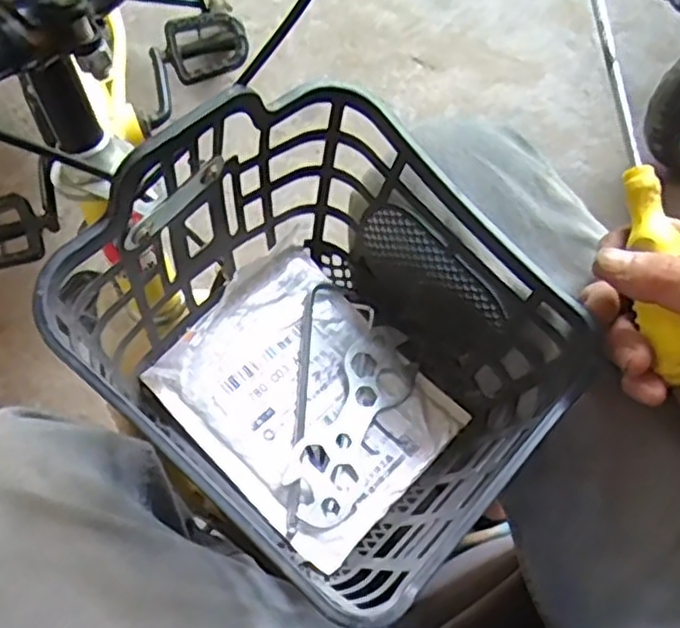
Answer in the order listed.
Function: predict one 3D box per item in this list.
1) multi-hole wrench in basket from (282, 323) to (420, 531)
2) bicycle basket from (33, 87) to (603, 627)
[{"bbox_3d":[0.009,0.063,0.414,0.044,0.006,0.127,31,63,-3],"label":"multi-hole wrench in basket"},{"bbox_3d":[0.000,0.016,0.360,0.201,0.151,0.182,42,73,13],"label":"bicycle basket"}]

